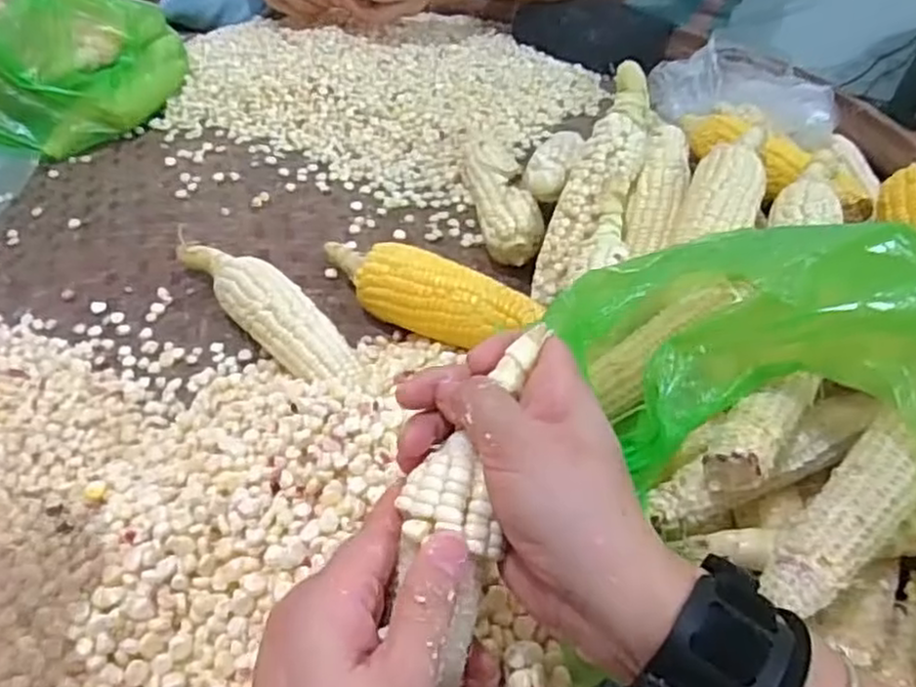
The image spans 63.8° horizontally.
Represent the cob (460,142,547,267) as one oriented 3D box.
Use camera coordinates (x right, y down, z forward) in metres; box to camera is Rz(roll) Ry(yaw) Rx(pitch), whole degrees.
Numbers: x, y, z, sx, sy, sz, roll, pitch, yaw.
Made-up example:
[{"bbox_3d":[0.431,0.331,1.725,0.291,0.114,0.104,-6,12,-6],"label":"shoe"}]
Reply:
[{"bbox_3d":[0.034,-0.134,0.648,0.049,0.056,0.183,-7,46,-8],"label":"cob"}]

